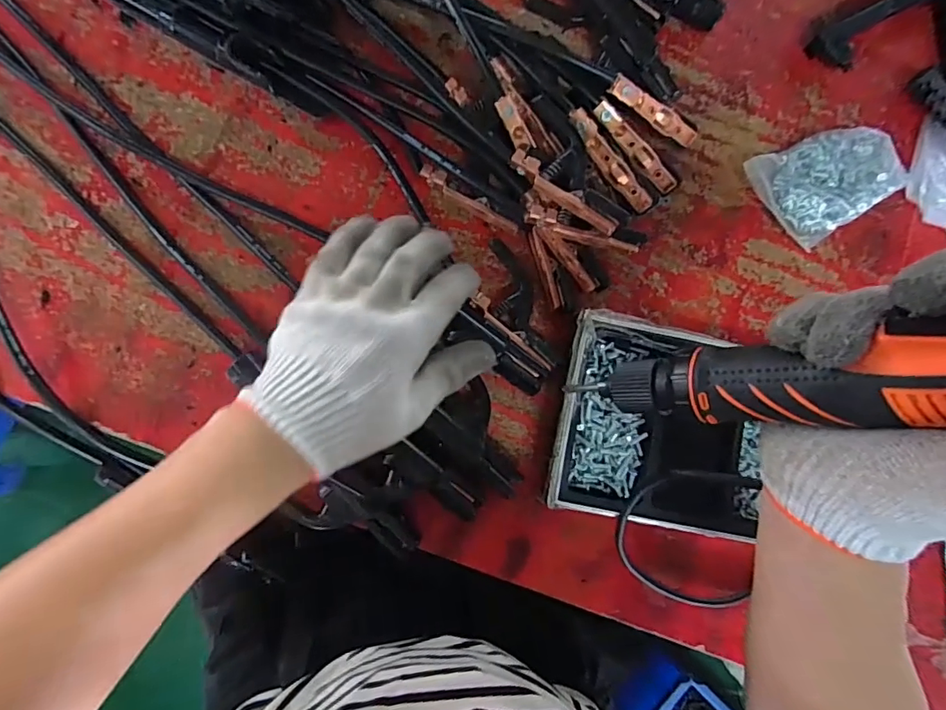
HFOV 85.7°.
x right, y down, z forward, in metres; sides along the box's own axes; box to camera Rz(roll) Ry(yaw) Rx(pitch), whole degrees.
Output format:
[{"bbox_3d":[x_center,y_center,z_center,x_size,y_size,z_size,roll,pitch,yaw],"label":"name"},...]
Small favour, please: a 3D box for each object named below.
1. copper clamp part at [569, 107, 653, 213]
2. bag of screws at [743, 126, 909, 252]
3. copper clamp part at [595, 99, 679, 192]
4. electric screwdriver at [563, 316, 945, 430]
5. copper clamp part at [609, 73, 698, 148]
[{"bbox_3d":[0.110,-0.155,0.409,0.014,0.011,0.096,-44,105,-7],"label":"copper clamp part"},{"bbox_3d":[0.321,-0.163,0.465,0.119,0.032,0.098,-35,90,-7],"label":"bag of screws"},{"bbox_3d":[0.137,-0.173,0.428,0.094,0.013,0.015,40,83,-19],"label":"copper clamp part"},{"bbox_3d":[0.152,0.011,0.224,0.051,0.231,0.040,-3,86,-39],"label":"electric screwdriver"},{"bbox_3d":[0.155,-0.206,0.432,0.097,0.014,0.014,18,84,-29],"label":"copper clamp part"}]

